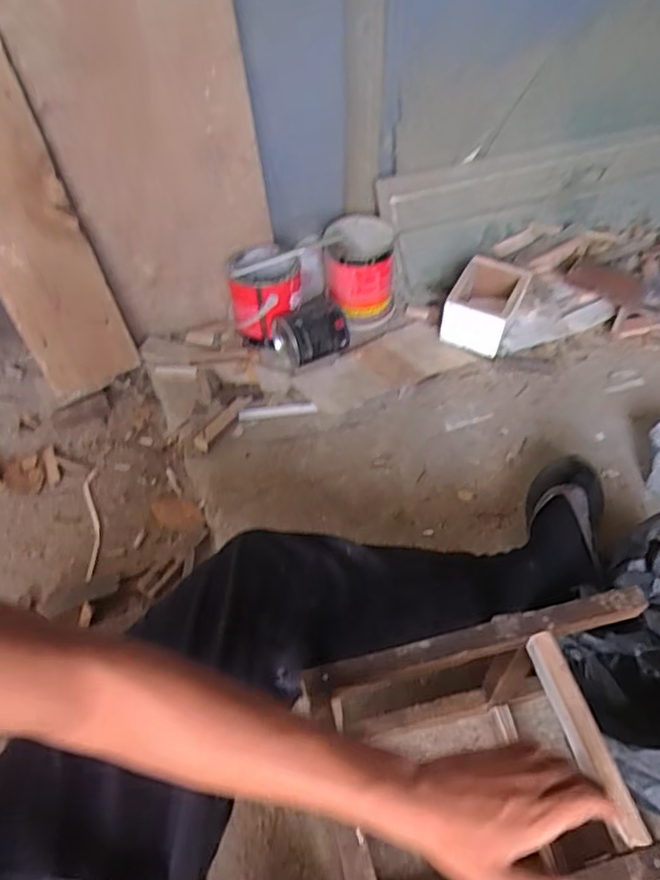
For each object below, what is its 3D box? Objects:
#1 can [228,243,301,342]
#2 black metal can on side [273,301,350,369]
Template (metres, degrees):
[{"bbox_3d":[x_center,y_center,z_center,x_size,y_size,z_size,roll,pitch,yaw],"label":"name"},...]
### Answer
[{"bbox_3d":[-0.130,-0.294,1.204,0.138,0.164,0.131,-2,46,2],"label":"can"},{"bbox_3d":[-0.035,-0.217,1.176,0.138,0.090,0.089,-21,50,-17],"label":"black metal can on side"}]

